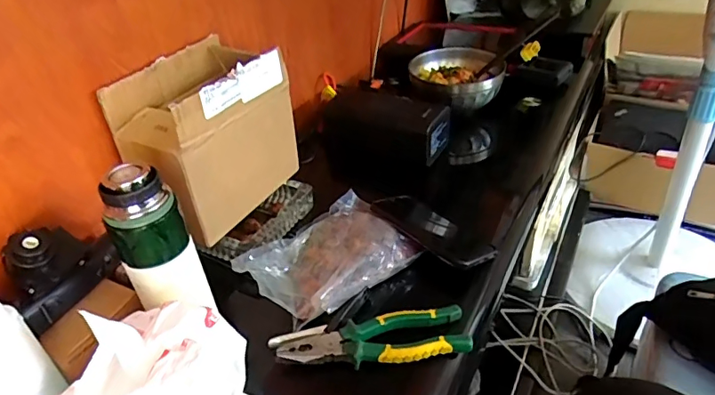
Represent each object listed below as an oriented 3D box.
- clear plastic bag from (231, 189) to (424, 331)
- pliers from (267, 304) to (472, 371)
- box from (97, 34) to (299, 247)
[{"bbox_3d":[-0.020,0.059,0.597,0.146,0.042,0.217,18,42,31],"label":"clear plastic bag"},{"bbox_3d":[0.014,0.147,0.511,0.197,0.019,0.051,-9,35,-3],"label":"pliers"},{"bbox_3d":[-0.181,-0.075,0.621,0.123,0.178,0.187,12,39,25],"label":"box"}]

